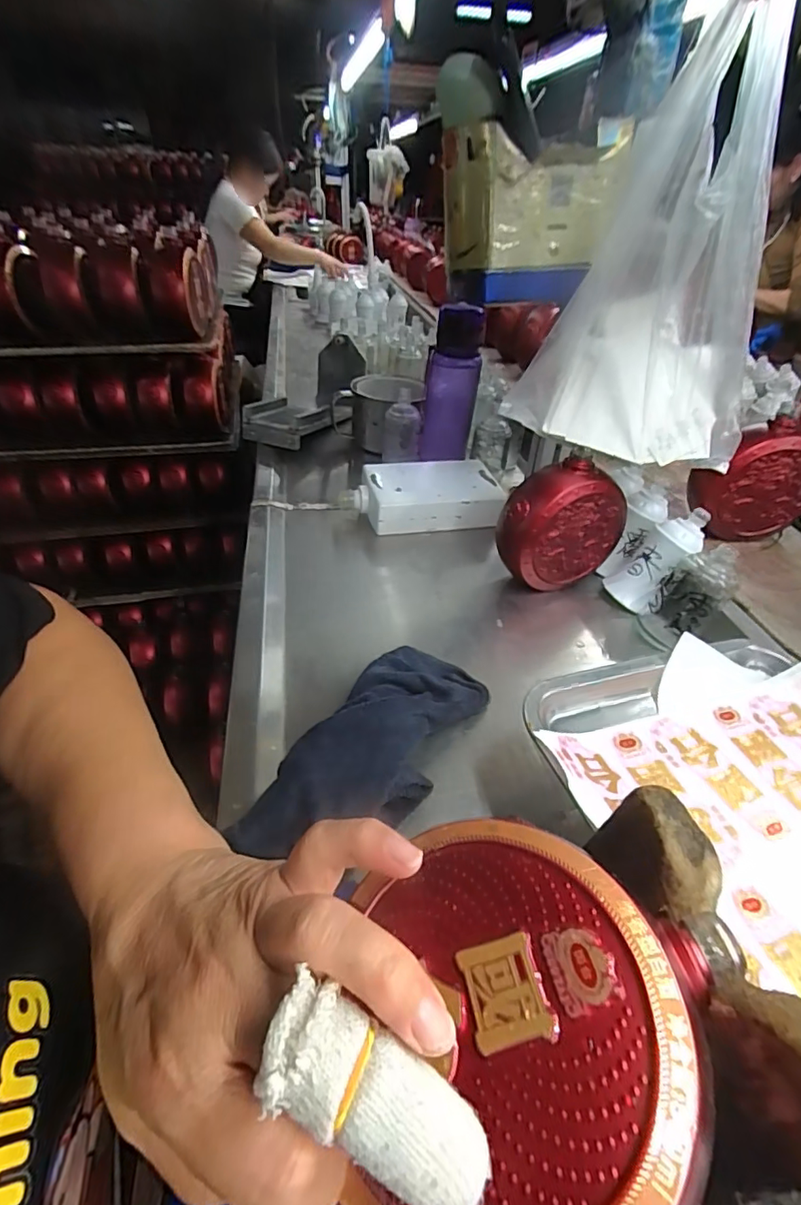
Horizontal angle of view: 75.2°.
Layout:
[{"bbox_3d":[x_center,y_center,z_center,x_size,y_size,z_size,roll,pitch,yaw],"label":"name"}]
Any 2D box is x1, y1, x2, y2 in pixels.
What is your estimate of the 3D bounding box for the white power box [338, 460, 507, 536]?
[{"bbox_3d":[0.025,-0.142,0.701,0.208,0.055,0.114,-5,40,-10],"label":"white power box"}]

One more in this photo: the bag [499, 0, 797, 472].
[{"bbox_3d":[0.223,-0.288,0.446,0.205,0.295,0.104,16,41,16],"label":"bag"}]

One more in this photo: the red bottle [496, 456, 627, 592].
[{"bbox_3d":[0.171,-0.082,0.568,0.132,0.143,0.067,-13,42,-18],"label":"red bottle"}]

